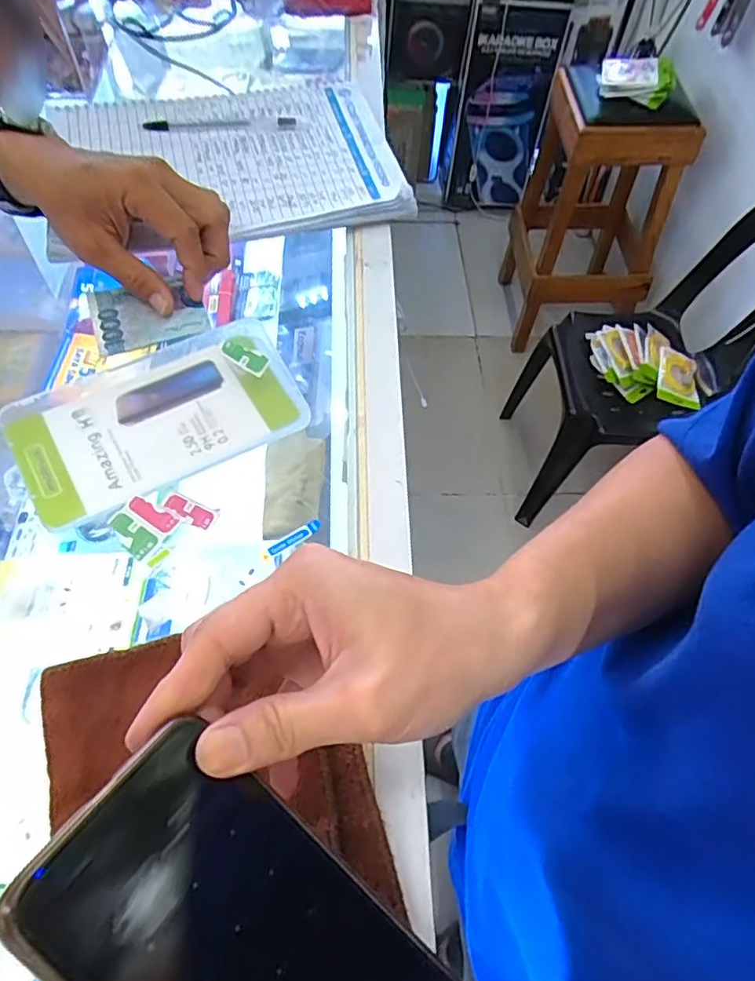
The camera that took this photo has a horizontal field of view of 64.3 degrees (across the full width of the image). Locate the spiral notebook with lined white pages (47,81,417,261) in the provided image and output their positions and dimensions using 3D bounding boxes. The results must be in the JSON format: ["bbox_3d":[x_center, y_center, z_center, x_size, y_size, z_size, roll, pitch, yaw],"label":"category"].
[{"bbox_3d":[-0.137,-0.298,0.538,0.291,0.013,0.221,-11,61,-7],"label":"spiral notebook with lined white pages"}]

